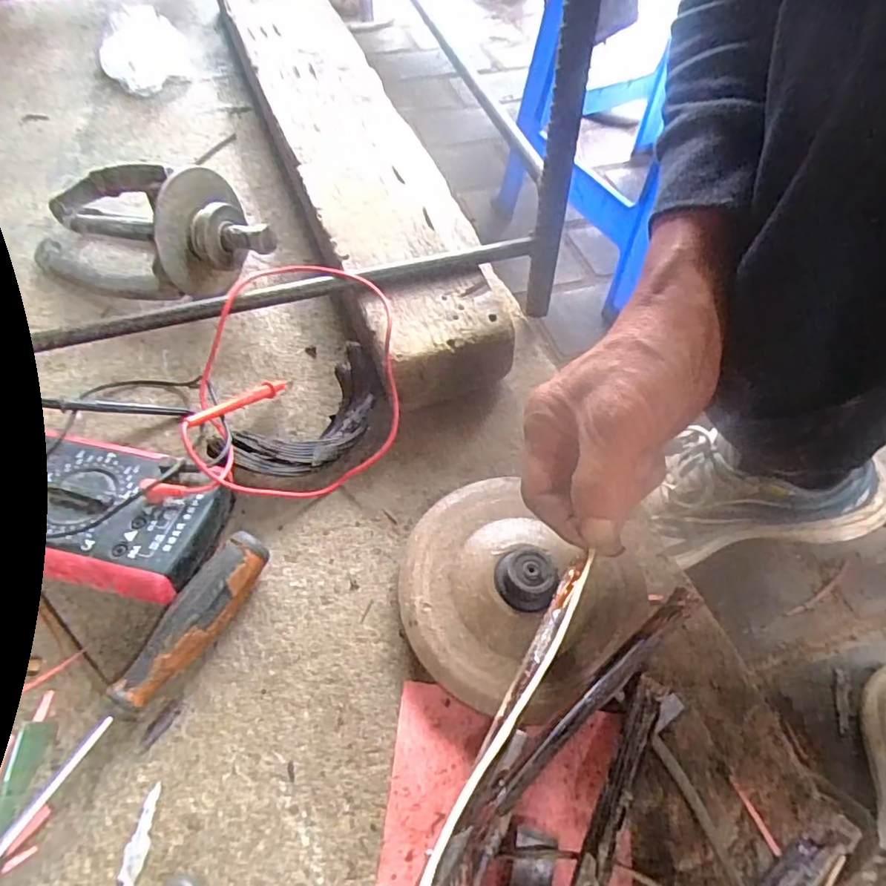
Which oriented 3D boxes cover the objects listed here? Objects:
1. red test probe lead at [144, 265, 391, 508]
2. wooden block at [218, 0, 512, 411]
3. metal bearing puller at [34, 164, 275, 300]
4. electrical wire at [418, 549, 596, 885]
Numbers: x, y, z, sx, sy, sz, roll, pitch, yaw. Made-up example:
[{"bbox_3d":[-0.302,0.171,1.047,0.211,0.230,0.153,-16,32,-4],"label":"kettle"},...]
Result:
[{"bbox_3d":[-0.106,-0.038,0.391,0.148,0.074,0.155,-5,56,-4],"label":"red test probe lead"},{"bbox_3d":[-0.108,-0.300,0.580,0.132,0.067,0.688,-14,57,-10],"label":"wooden block"},{"bbox_3d":[-0.242,-0.171,0.480,0.239,0.094,0.097,4,53,25],"label":"metal bearing puller"},{"bbox_3d":[0.032,0.103,0.238,0.008,0.006,0.157,28,51,18],"label":"electrical wire"}]

